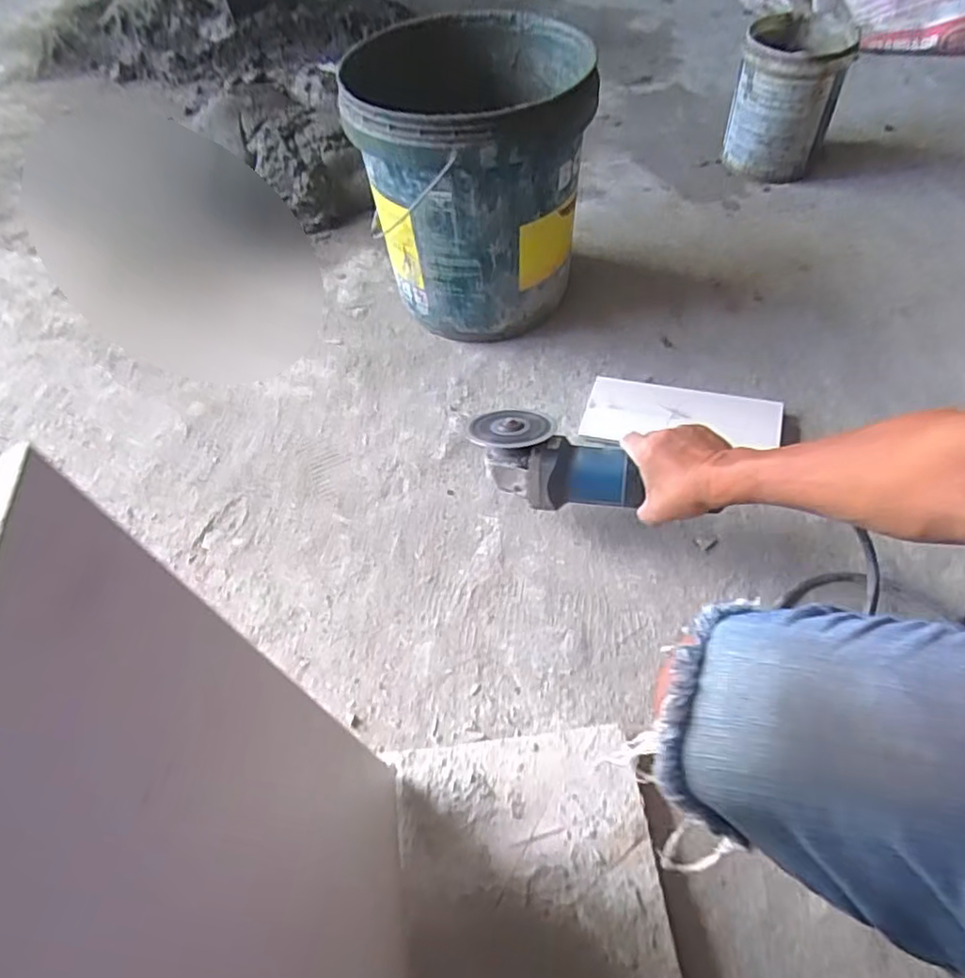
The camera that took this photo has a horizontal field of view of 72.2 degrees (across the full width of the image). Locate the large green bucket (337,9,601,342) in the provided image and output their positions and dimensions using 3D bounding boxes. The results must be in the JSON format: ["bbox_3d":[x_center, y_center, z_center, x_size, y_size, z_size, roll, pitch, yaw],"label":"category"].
[{"bbox_3d":[-0.017,-0.414,0.900,0.281,0.317,0.297,-2,56,3],"label":"large green bucket"}]

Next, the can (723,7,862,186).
[{"bbox_3d":[0.510,-0.663,1.125,0.160,0.203,0.167,-2,56,3],"label":"can"}]

